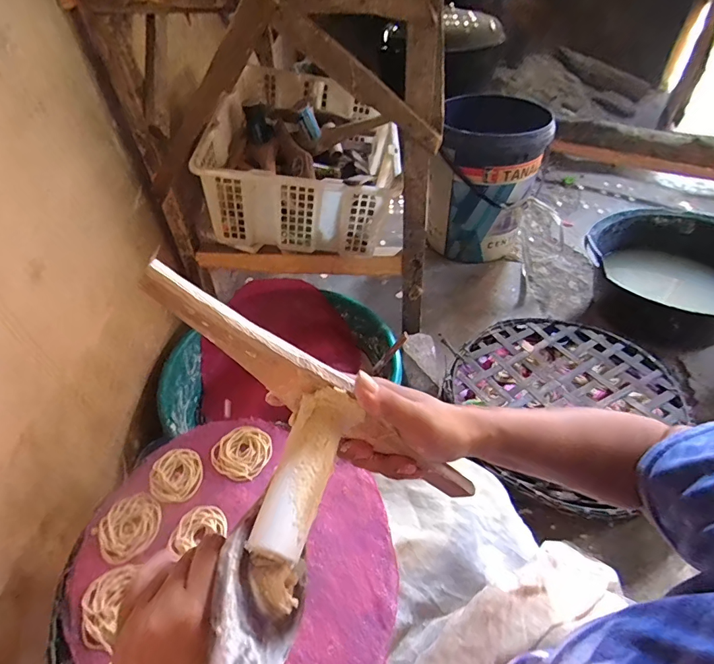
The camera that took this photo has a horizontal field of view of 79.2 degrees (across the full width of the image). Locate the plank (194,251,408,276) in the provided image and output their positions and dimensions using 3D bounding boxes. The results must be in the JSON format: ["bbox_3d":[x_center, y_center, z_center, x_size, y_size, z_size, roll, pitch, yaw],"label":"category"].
[{"bbox_3d":[-0.120,-0.143,0.909,0.422,0.058,0.024,1,45,3],"label":"plank"}]

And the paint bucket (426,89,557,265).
[{"bbox_3d":[0.369,-0.439,1.233,0.269,0.400,0.301,10,46,12],"label":"paint bucket"}]

